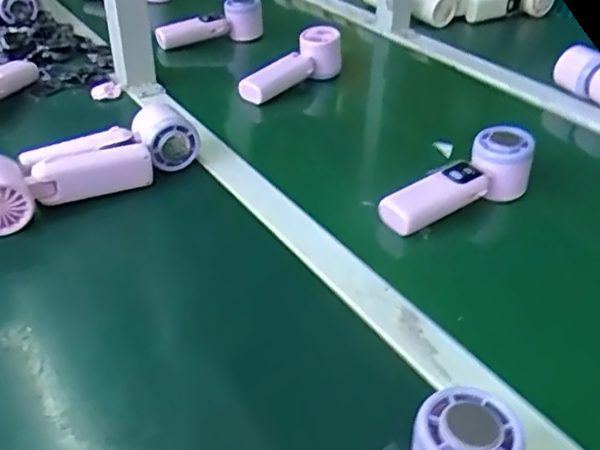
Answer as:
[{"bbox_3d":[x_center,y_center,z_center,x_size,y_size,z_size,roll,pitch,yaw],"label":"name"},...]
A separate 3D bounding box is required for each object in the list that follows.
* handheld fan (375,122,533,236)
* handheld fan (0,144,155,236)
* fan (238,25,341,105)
[{"bbox_3d":[0.148,-0.040,0.593,0.155,0.072,0.048,-16,39,-23],"label":"handheld fan"},{"bbox_3d":[-0.229,-0.041,0.587,0.168,0.064,0.056,-23,42,-29],"label":"handheld fan"},{"bbox_3d":[-0.013,-0.205,0.824,0.162,0.060,0.050,-36,49,-24],"label":"fan"}]

